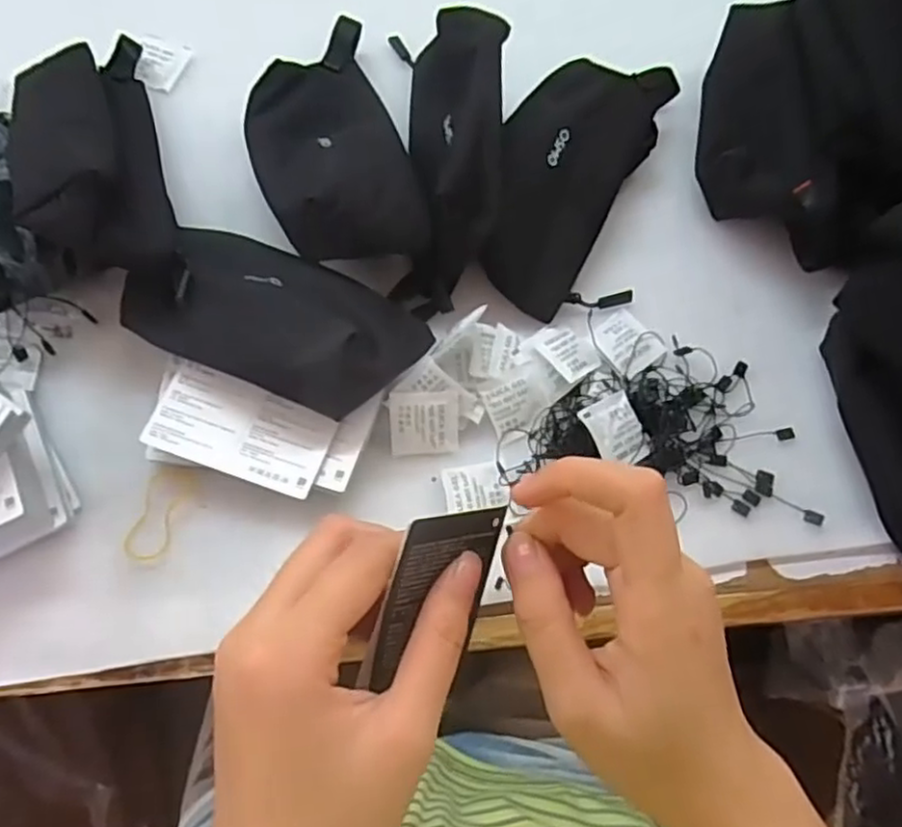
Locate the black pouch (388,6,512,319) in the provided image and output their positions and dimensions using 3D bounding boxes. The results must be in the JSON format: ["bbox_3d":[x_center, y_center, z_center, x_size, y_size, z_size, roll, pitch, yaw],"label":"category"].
[{"bbox_3d":[-0.002,-0.186,0.455,0.071,0.068,0.225,1,70,-2],"label":"black pouch"}]

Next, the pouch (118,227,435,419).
[{"bbox_3d":[-0.104,-0.061,0.403,0.179,0.039,0.093,22,71,5],"label":"pouch"}]

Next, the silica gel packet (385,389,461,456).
[{"bbox_3d":[-0.016,0.006,0.418,0.041,0.004,0.040,-4,110,-7],"label":"silica gel packet"}]

